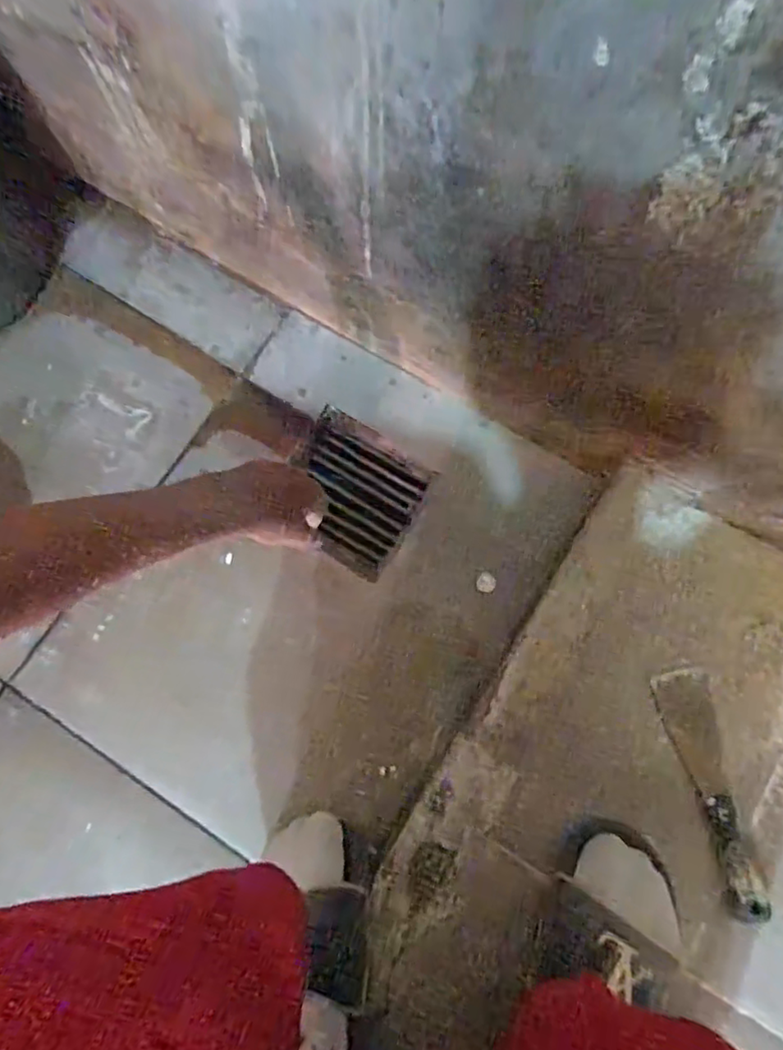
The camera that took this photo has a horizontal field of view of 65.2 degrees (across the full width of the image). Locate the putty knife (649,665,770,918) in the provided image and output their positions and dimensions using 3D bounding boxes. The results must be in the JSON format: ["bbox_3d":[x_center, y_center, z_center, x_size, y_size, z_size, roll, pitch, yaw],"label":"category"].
[{"bbox_3d":[0.278,0.230,0.531,0.047,0.014,0.203,-10,77,-2],"label":"putty knife"}]

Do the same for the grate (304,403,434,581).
[{"bbox_3d":[-0.042,-0.036,0.677,0.141,0.024,0.150,28,71,0],"label":"grate"}]

